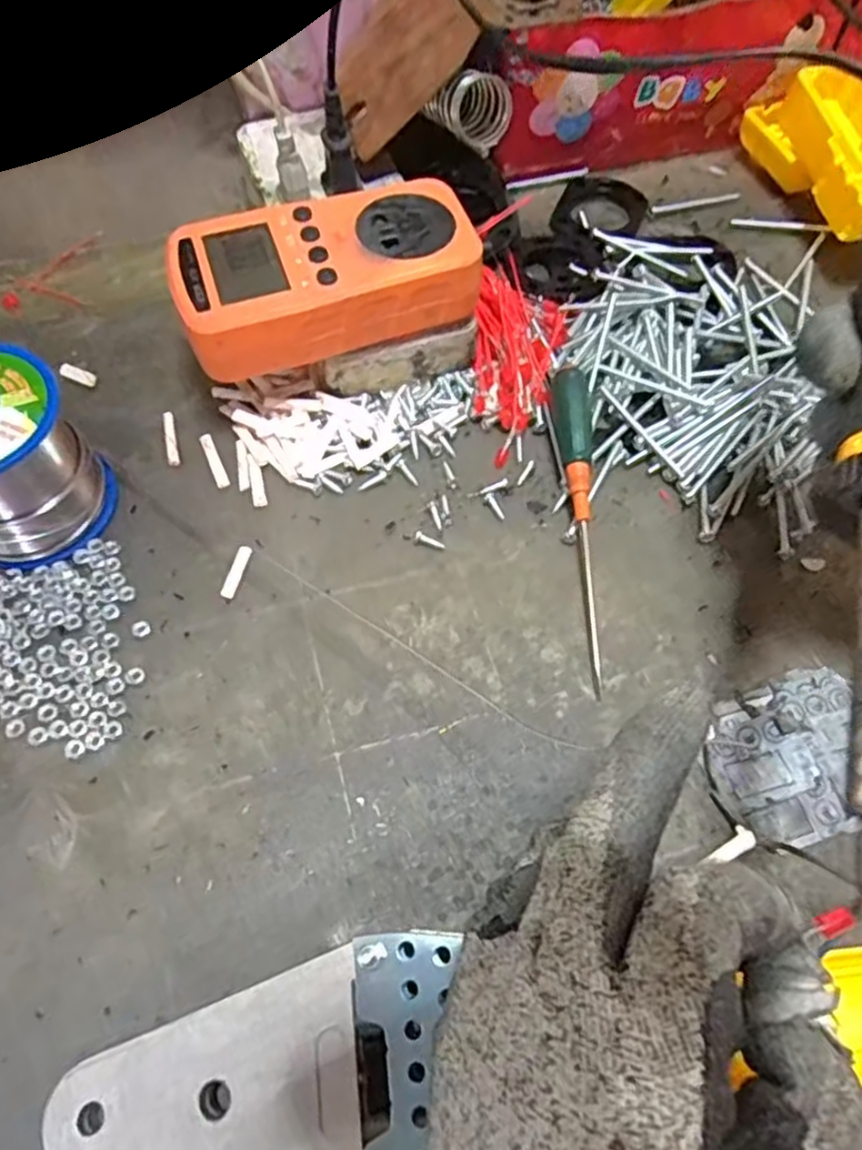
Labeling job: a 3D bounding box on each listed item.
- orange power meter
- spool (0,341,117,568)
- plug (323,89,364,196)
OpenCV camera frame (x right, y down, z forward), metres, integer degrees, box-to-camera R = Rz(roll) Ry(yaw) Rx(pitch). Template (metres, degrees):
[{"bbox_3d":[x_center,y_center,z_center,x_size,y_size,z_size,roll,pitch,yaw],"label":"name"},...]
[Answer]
[{"bbox_3d":[-0.044,-0.129,0.311,0.125,0.035,0.064,-17,64,-10],"label":"orange power meter"},{"bbox_3d":[-0.173,-0.047,0.288,0.060,0.063,0.063,40,68,19],"label":"spool"},{"bbox_3d":[-0.045,-0.213,0.351,0.018,0.048,0.019,-5,63,-4],"label":"plug"}]

